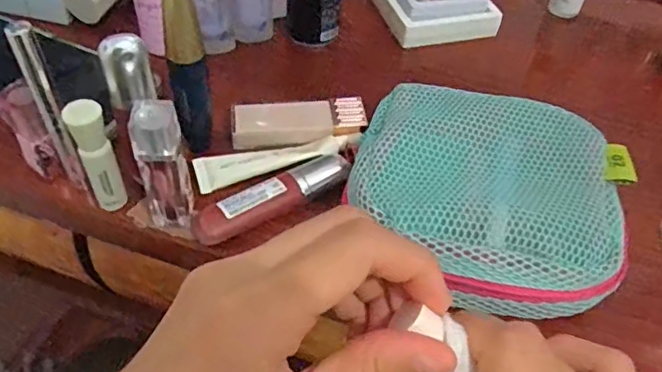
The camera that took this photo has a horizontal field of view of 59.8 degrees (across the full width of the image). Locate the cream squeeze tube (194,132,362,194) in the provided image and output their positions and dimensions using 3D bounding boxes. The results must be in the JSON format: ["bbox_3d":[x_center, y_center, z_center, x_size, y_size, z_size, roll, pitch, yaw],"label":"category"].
[{"bbox_3d":[-0.033,-0.019,0.374,0.106,0.011,0.023,-12,51,-15],"label":"cream squeeze tube"}]

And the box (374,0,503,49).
[{"bbox_3d":[0.088,-0.159,0.497,0.087,0.027,0.082,-11,50,-14],"label":"box"}]

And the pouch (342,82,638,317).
[{"bbox_3d":[0.090,0.001,0.330,0.147,0.037,0.146,16,49,10],"label":"pouch"}]

